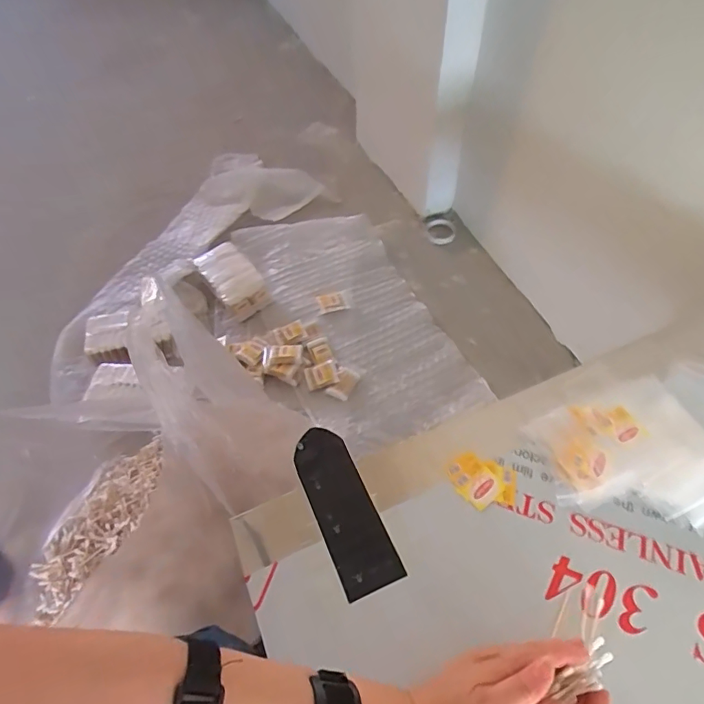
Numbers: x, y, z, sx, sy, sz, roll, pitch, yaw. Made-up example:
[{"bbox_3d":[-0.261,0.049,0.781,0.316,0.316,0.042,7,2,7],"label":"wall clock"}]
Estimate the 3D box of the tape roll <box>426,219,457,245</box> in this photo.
[{"bbox_3d":[0.253,-0.344,1.362,0.080,0.013,0.088,-1,56,2],"label":"tape roll"}]

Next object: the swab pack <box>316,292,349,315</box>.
[{"bbox_3d":[-0.048,-0.124,1.211,0.072,0.018,0.055,-14,56,-7],"label":"swab pack"}]

